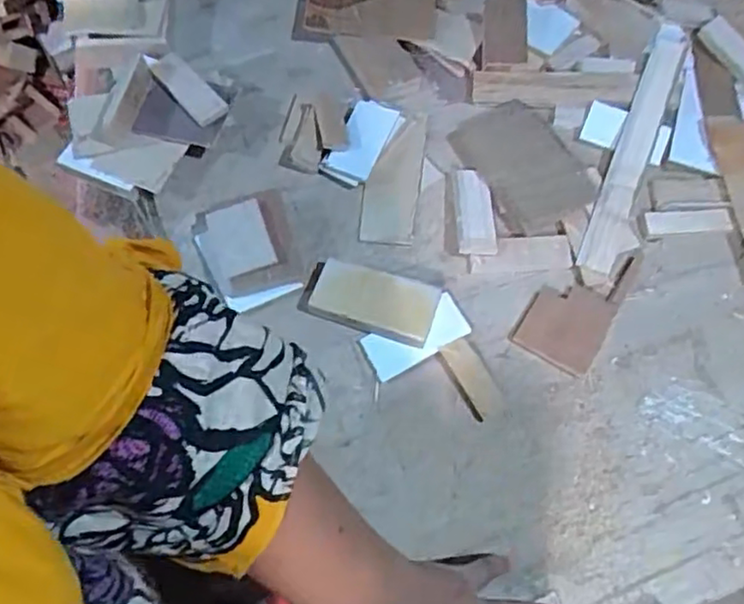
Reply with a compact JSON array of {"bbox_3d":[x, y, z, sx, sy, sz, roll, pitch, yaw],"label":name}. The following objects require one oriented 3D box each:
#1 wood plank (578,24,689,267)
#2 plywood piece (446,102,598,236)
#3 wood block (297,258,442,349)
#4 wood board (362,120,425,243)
[{"bbox_3d":[0.255,-0.156,0.637,0.032,0.012,0.299,23,69,8],"label":"wood plank"},{"bbox_3d":[0.143,-0.134,0.620,0.093,0.012,0.138,-31,72,-13],"label":"plywood piece"},{"bbox_3d":[-0.002,-0.001,0.566,0.112,0.014,0.057,18,69,6],"label":"wood block"},{"bbox_3d":[0.022,-0.120,0.626,0.050,0.008,0.141,8,68,2],"label":"wood board"}]

